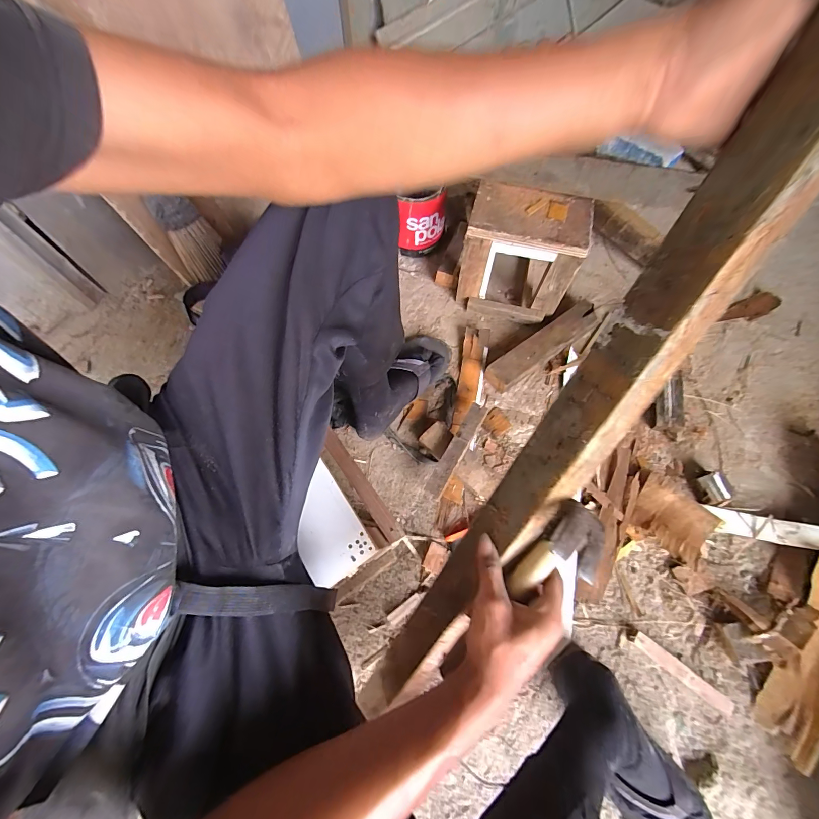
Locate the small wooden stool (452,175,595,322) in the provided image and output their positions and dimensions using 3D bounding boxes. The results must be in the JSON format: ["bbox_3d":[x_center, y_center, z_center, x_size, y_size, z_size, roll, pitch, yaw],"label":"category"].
[{"bbox_3d":[0.230,-0.318,0.772,0.220,0.217,0.151,14,69,6],"label":"small wooden stool"}]

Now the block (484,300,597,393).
[{"bbox_3d":[0.297,-0.142,0.791,0.303,0.042,0.067,-33,71,-14],"label":"block"}]

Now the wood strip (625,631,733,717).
[{"bbox_3d":[0.455,0.439,0.606,0.175,0.015,0.023,35,72,14],"label":"wood strip"}]

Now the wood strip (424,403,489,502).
[{"bbox_3d":[0.093,0.078,0.705,0.036,0.025,0.204,27,73,22],"label":"wood strip"}]

